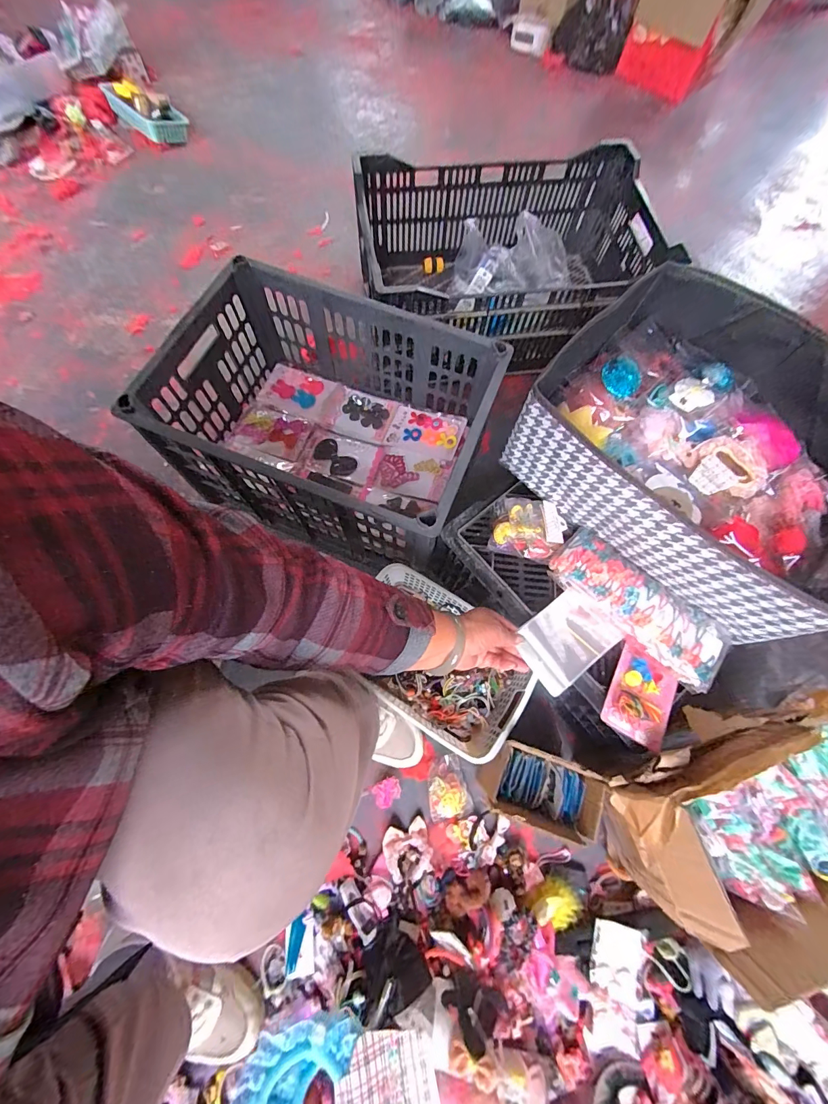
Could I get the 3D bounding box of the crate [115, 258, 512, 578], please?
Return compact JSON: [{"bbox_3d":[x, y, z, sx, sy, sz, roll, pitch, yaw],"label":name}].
[{"bbox_3d":[-0.130,-0.221,0.653,0.472,0.200,0.337,23,72,6],"label":"crate"}]

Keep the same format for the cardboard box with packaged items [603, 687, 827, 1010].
[{"bbox_3d":[0.430,0.321,0.488,0.347,0.185,0.202,-14,72,-6],"label":"cardboard box with packaged items"}]

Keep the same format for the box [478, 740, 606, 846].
[{"bbox_3d":[0.179,0.341,0.583,0.153,0.100,0.087,20,71,6],"label":"box"}]

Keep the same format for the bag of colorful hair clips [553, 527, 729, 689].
[{"bbox_3d":[0.291,0.067,0.514,0.232,0.041,0.088,43,75,12],"label":"bag of colorful hair clips"}]

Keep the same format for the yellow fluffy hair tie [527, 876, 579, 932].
[{"bbox_3d":[0.203,0.505,0.556,0.067,0.034,0.059,-26,73,-10],"label":"yellow fluffy hair tie"}]

